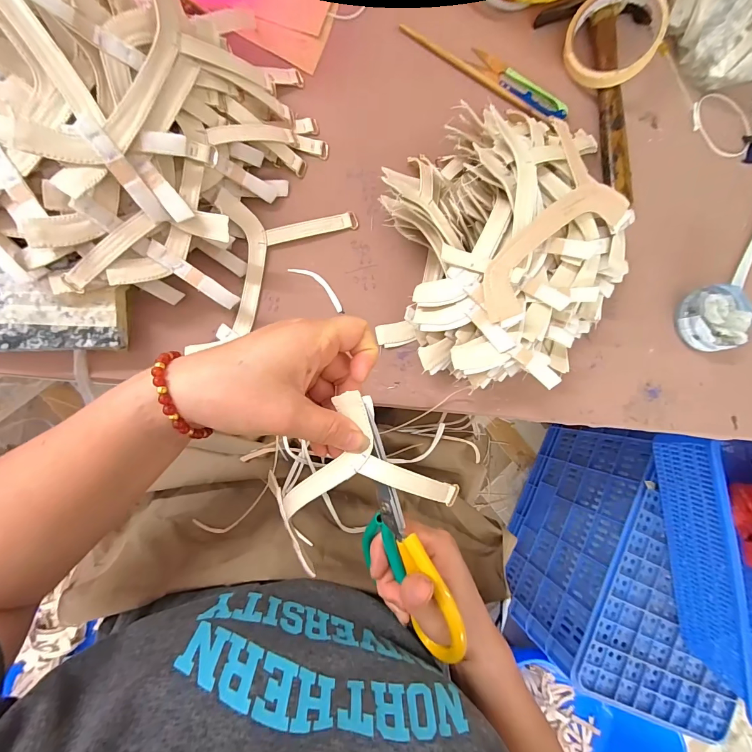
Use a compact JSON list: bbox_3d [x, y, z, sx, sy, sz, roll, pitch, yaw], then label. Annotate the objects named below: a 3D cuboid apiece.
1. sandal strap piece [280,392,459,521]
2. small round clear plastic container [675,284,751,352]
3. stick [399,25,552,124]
[{"bbox_3d":[0.000,0.053,0.246,0.120,0.033,0.080,-2,89,-9],"label":"sandal strap piece"},{"bbox_3d":[0.372,-0.063,0.397,0.071,0.033,0.068,0,89,-9],"label":"small round clear plastic container"},{"bbox_3d":[0.103,-0.309,0.375,0.177,0.008,0.010,30,84,-7],"label":"stick"}]

